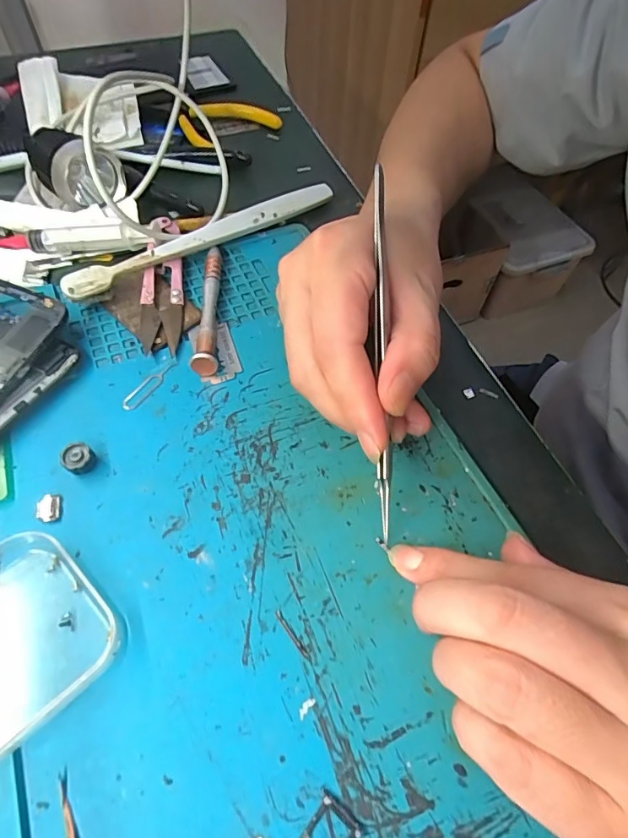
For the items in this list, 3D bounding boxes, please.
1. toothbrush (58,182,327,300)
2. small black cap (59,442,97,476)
[{"bbox_3d":[-0.062,-0.111,0.289,0.181,0.017,0.014,-32,66,-22],"label":"toothbrush"},{"bbox_3d":[-0.106,0.019,0.212,0.013,0.011,0.013,2,58,-4],"label":"small black cap"}]

